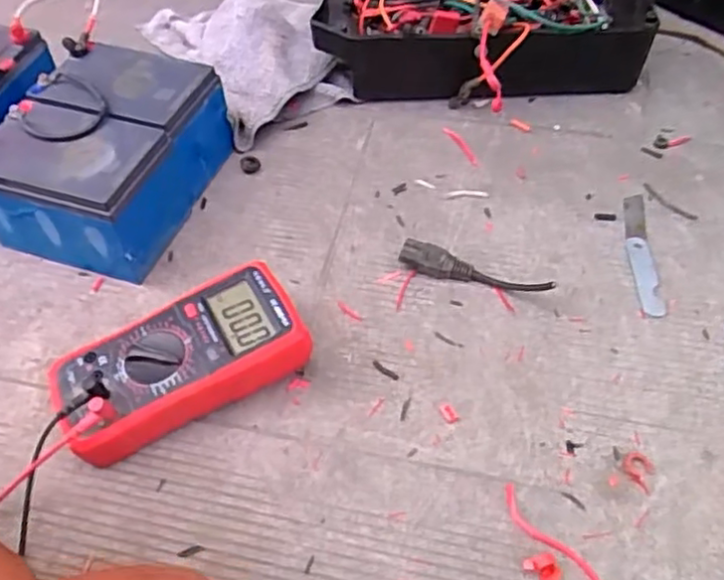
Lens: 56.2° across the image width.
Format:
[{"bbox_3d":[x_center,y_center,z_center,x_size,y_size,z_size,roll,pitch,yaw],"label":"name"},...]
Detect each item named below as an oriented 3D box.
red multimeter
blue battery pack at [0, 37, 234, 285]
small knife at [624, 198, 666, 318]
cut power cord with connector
[{"bbox_3d":[-0.139,0.056,0.520,0.185,0.053,0.094,-24,54,-17],"label":"red multimeter"},{"bbox_3d":[-0.238,-0.129,0.634,0.151,0.097,0.203,13,53,13],"label":"blue battery pack"},{"bbox_3d":[0.252,-0.034,0.612,0.023,0.004,0.143,4,51,5],"label":"small knife"},{"bbox_3d":[0.098,-0.019,0.589,0.133,0.028,0.024,15,53,14],"label":"cut power cord with connector"}]

